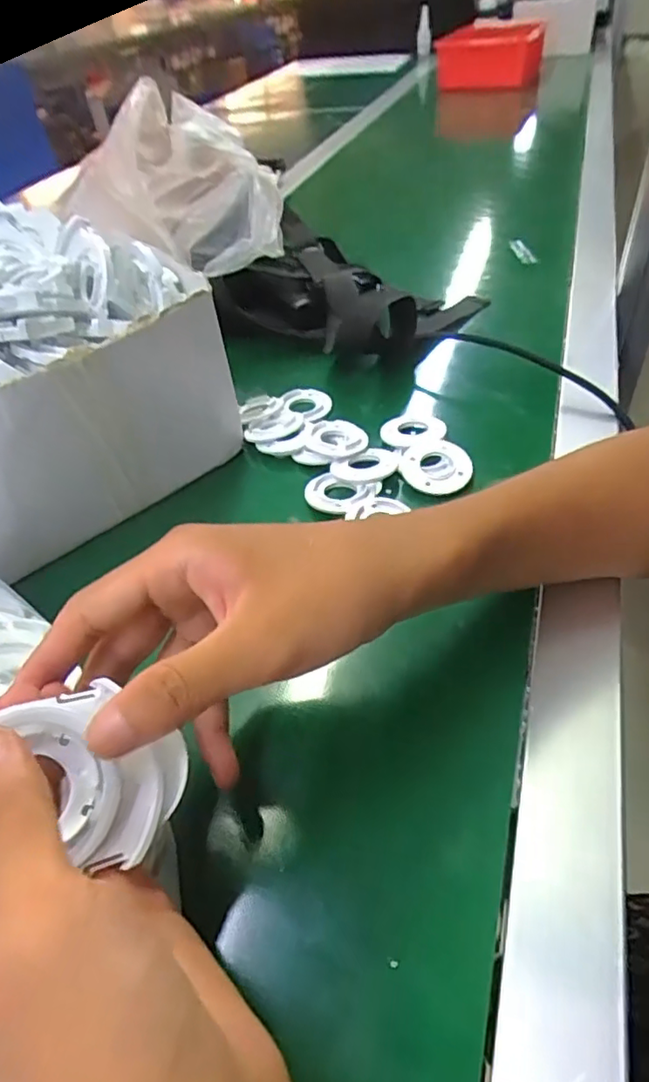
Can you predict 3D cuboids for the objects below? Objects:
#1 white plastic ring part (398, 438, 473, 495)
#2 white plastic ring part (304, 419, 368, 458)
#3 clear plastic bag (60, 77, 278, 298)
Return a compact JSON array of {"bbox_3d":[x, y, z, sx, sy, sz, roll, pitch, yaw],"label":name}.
[{"bbox_3d":[0.071,-0.048,0.379,0.045,0.013,0.045,6,46,13],"label":"white plastic ring part"},{"bbox_3d":[0.008,-0.071,0.404,0.042,0.008,0.041,2,46,10],"label":"white plastic ring part"},{"bbox_3d":[-0.121,-0.271,0.459,0.146,0.107,0.119,-19,46,-11],"label":"clear plastic bag"}]

